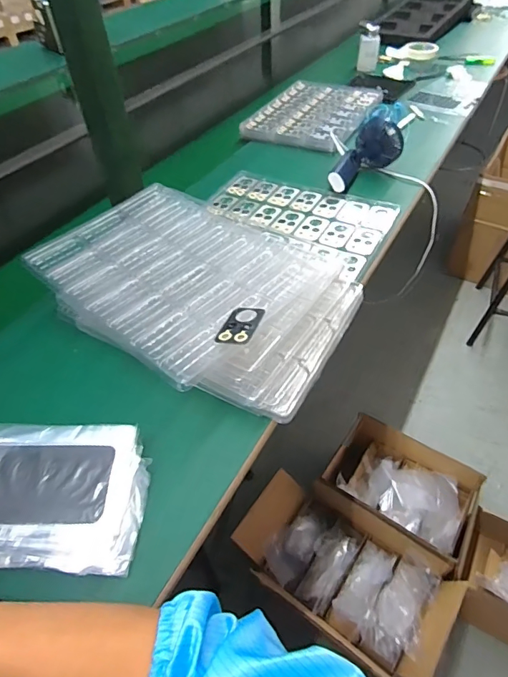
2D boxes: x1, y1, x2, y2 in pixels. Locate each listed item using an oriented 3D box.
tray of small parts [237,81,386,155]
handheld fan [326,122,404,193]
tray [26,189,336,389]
[{"bbox_3d":[0.145,-0.524,1.004,0.238,0.025,0.323,19,52,20],"label":"tray of small parts"},{"bbox_3d":[0.209,-0.327,0.791,0.090,0.071,0.187,19,52,20],"label":"handheld fan"},{"bbox_3d":[-0.093,-0.094,0.550,0.317,0.025,0.260,33,57,29],"label":"tray"}]

